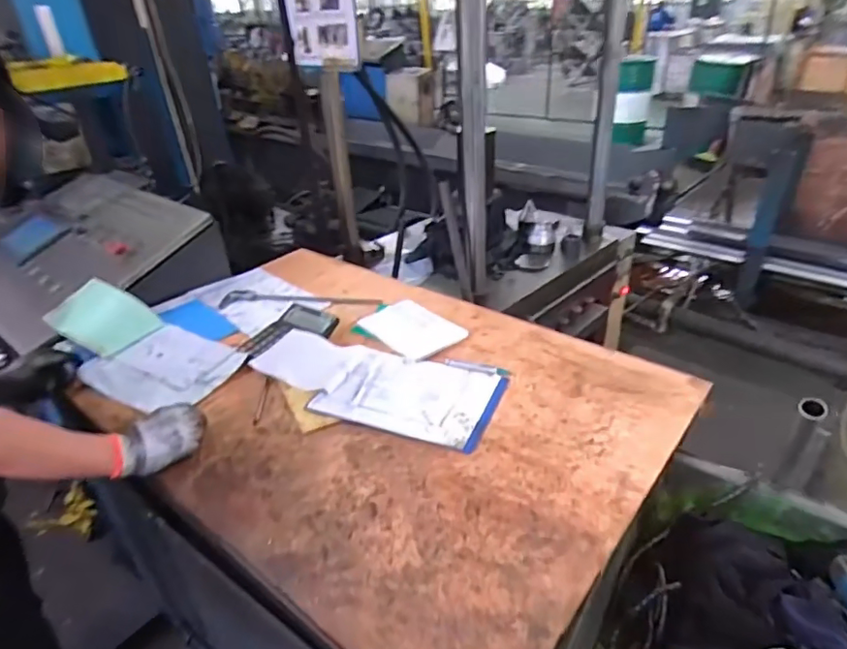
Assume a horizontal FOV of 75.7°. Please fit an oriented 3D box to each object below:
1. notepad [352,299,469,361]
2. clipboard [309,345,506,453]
[{"bbox_3d":[-0.037,0.008,1.288,0.170,0.011,0.271,-29,34,-31],"label":"notepad"},{"bbox_3d":[-0.026,0.132,1.053,0.329,0.014,0.224,11,34,22],"label":"clipboard"}]

